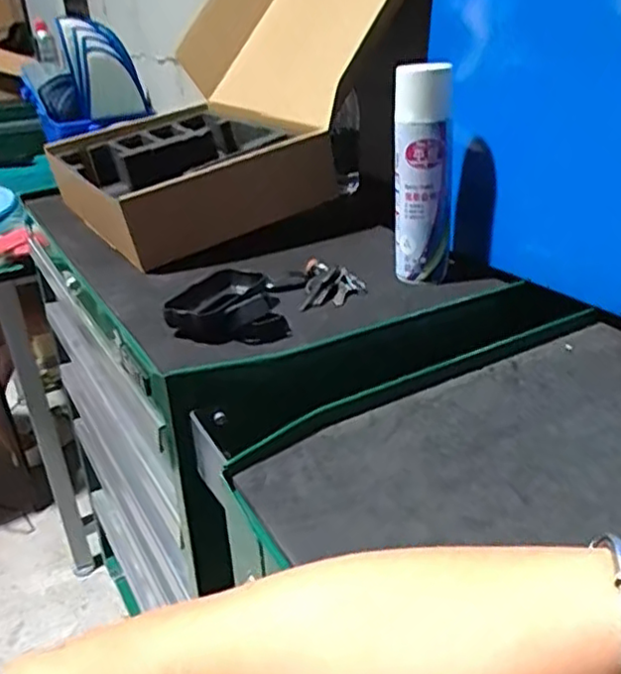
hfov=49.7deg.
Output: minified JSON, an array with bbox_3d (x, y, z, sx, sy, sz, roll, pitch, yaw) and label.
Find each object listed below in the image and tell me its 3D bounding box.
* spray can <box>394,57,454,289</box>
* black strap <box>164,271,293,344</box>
[{"bbox_3d":[0.106,-0.148,0.626,0.052,0.195,0.055,4,27,10],"label":"spray can"},{"bbox_3d":[-0.075,-0.030,0.584,0.096,0.033,0.110,-7,27,-10],"label":"black strap"}]

